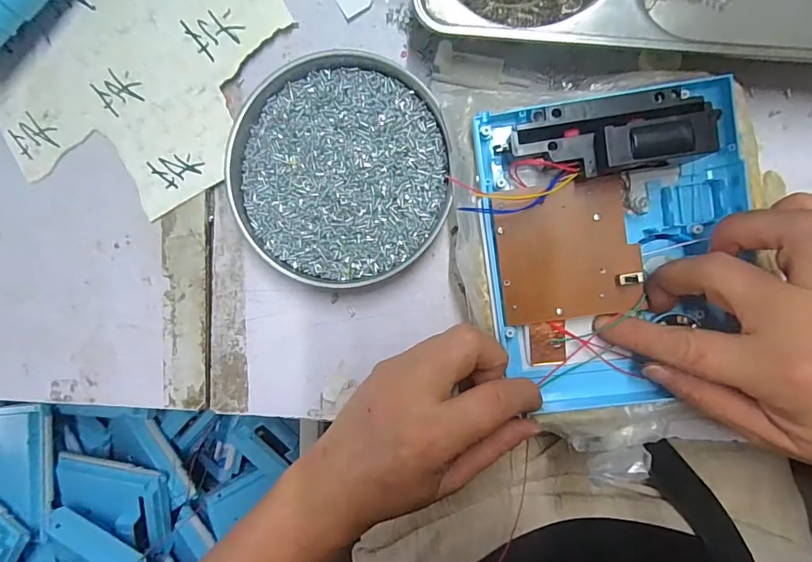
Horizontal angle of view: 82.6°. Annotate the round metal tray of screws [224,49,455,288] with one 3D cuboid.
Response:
[{"bbox_3d":[-0.040,-0.068,0.287,0.132,0.018,0.137,0,93,6],"label":"round metal tray of screws"}]

